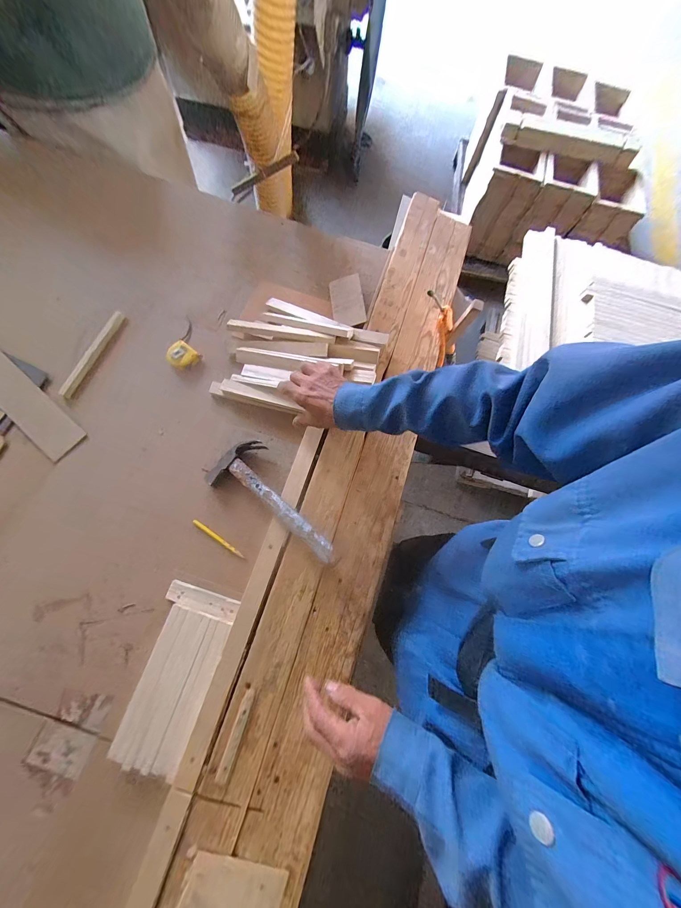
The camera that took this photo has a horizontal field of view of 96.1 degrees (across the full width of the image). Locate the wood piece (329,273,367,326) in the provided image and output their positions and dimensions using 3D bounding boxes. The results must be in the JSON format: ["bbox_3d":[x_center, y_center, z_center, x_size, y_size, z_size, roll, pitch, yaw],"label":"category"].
[{"bbox_3d":[0.016,-0.343,0.695,0.073,0.012,0.142,-14,76,20],"label":"wood piece"}]

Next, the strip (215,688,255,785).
[{"bbox_3d":[-0.155,0.418,0.454,0.018,0.008,0.120,18,73,1],"label":"strip"}]

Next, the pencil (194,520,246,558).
[{"bbox_3d":[-0.223,0.156,0.560,0.116,0.007,0.008,33,74,5],"label":"pencil"}]

